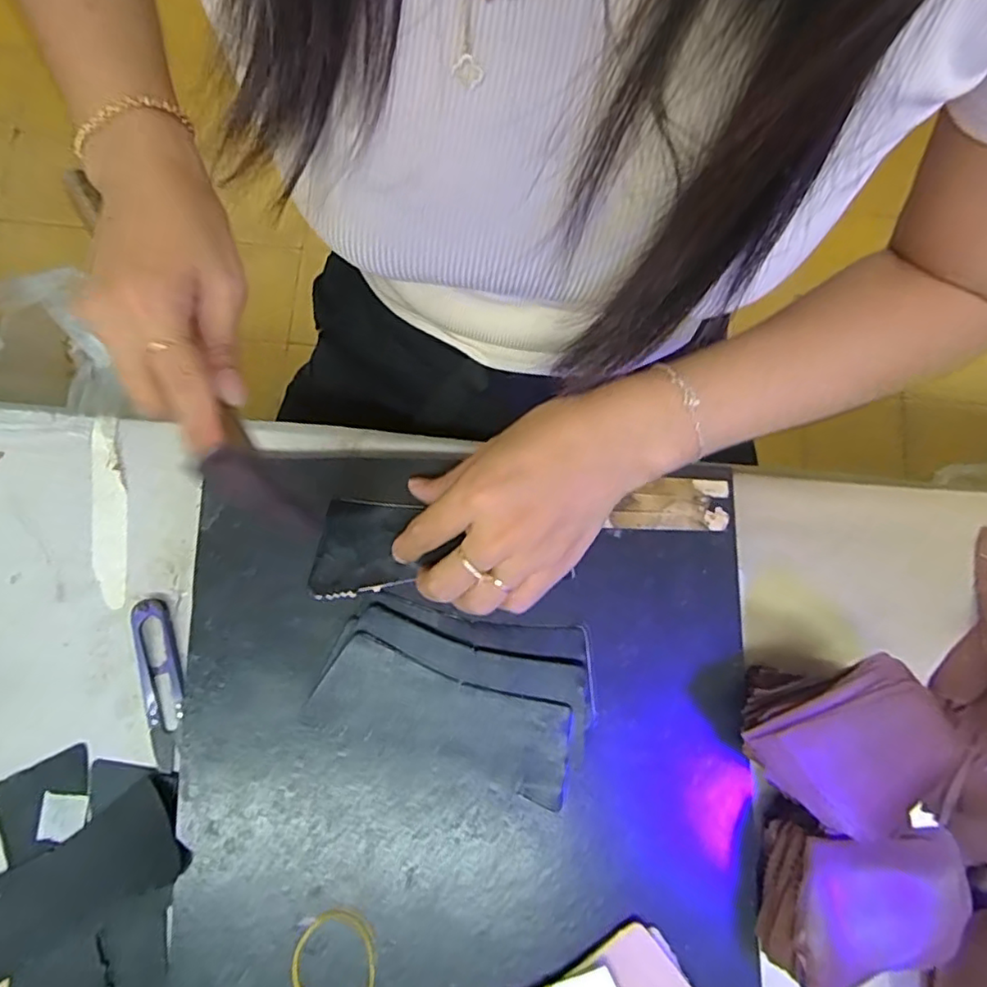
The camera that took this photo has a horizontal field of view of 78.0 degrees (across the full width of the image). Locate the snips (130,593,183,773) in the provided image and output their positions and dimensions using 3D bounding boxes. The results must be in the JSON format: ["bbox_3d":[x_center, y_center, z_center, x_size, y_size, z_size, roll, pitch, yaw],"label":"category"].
[{"bbox_3d":[-0.187,0.106,0.341,0.022,0.009,0.093,-13,80,-5],"label":"snips"}]

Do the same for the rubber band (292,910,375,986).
[{"bbox_3d":[-0.078,0.235,0.304,0.042,0.004,0.045,20,79,1],"label":"rubber band"}]

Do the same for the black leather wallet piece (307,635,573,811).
[{"bbox_3d":[-0.026,0.118,0.324,0.136,0.010,0.049,20,79,2],"label":"black leather wallet piece"}]

